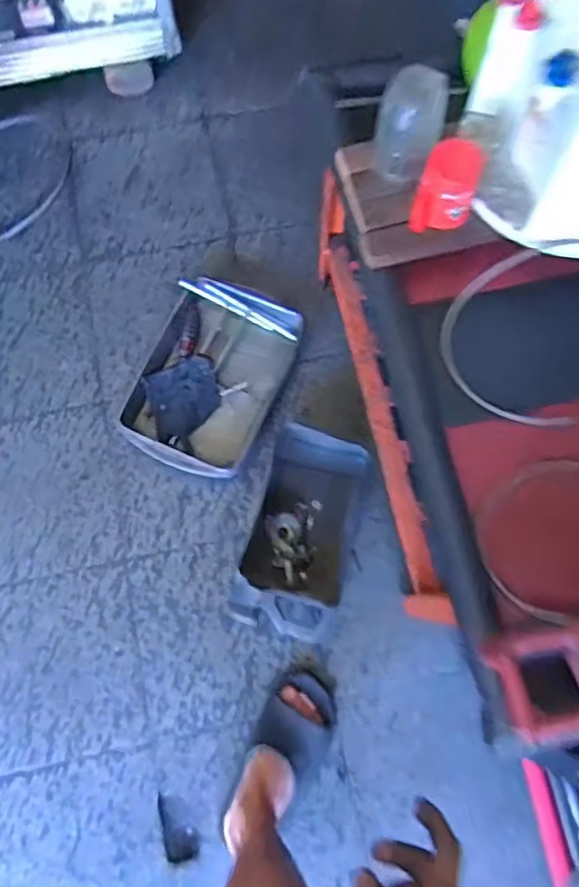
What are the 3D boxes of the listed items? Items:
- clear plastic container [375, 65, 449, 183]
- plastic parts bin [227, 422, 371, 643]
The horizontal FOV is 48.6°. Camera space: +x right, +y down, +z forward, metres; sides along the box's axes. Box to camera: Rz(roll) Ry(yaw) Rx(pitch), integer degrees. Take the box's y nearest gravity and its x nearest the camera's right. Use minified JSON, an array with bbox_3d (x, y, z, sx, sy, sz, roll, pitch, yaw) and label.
[{"bbox_3d":[0.148,-0.392,0.788,0.073,0.109,0.077,14,74,5],"label":"clear plastic container"},{"bbox_3d":[0.026,0.144,1.076,0.169,0.087,0.338,17,75,5],"label":"plastic parts bin"}]

